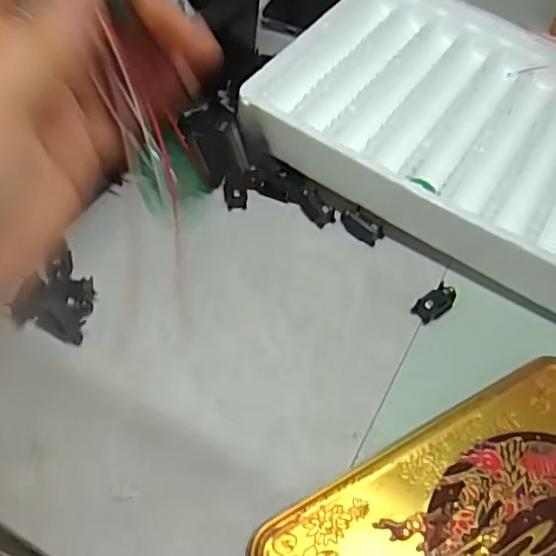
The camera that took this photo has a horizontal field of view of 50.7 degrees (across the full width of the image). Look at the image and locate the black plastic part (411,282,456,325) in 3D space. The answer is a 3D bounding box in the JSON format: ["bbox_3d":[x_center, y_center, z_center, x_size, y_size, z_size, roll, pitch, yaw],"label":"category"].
[{"bbox_3d":[0.111,0.017,0.408,0.032,0.012,0.018,-32,63,-23],"label":"black plastic part"}]

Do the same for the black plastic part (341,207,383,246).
[{"bbox_3d":[0.063,-0.040,0.447,0.034,0.009,0.017,39,61,21],"label":"black plastic part"}]

